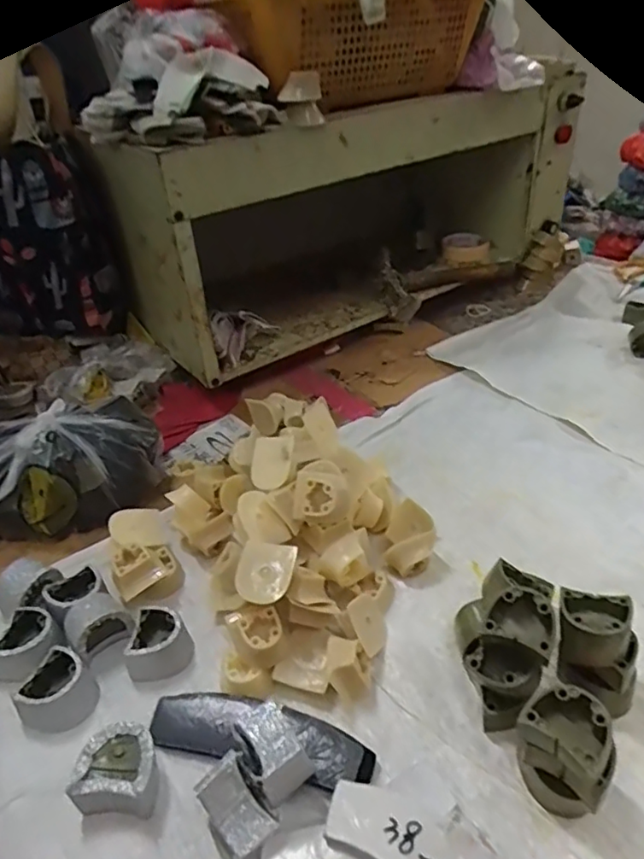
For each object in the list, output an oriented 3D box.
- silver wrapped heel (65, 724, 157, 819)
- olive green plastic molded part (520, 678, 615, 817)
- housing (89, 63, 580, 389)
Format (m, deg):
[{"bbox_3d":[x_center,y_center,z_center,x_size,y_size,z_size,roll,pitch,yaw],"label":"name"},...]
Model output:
[{"bbox_3d":[-0.128,0.227,0.373,0.056,0.040,0.047,0,33,9],"label":"silver wrapped heel"},{"bbox_3d":[0.146,0.195,0.339,0.051,0.077,0.037,25,44,39],"label":"olive green plastic molded part"},{"bbox_3d":[0.035,-0.322,0.901,0.702,0.345,0.317,-23,39,-26],"label":"housing"}]

